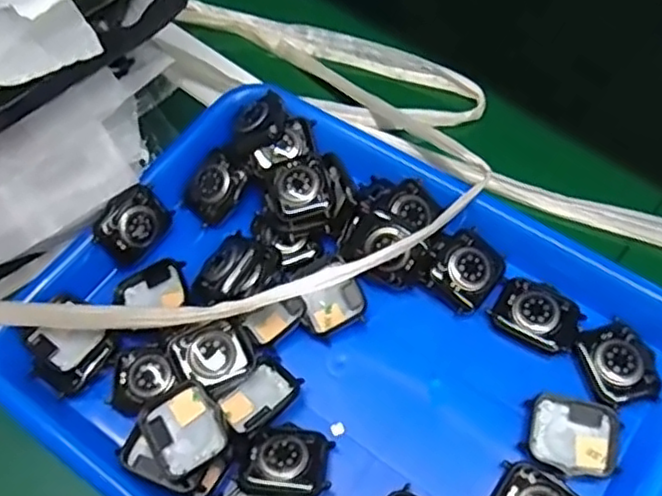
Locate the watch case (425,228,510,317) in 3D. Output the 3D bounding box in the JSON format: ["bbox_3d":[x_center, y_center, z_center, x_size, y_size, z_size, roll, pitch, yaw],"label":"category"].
[{"bbox_3d":[0.078,0.012,0.382,0.036,0.010,0.043,41,79,-2],"label":"watch case"}]

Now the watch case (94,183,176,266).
[{"bbox_3d":[-0.121,-0.015,0.407,0.012,0.039,0.045,9,57,42],"label":"watch case"}]

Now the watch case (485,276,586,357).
[{"bbox_3d":[0.115,0.037,0.371,0.046,0.009,0.033,29,67,19],"label":"watch case"}]

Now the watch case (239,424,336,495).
[{"bbox_3d":[-0.022,0.108,0.338,0.042,0.016,0.036,10,62,9],"label":"watch case"}]

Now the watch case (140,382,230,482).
[{"bbox_3d":[-0.074,0.093,0.339,0.036,0.006,0.041,-34,69,-9],"label":"watch case"}]

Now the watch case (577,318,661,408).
[{"bbox_3d":[0.152,0.061,0.355,0.033,0.009,0.043,-13,61,-4],"label":"watch case"}]

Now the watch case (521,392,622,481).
[{"bbox_3d":[0.123,0.096,0.341,0.046,0.008,0.041,11,62,10],"label":"watch case"}]

